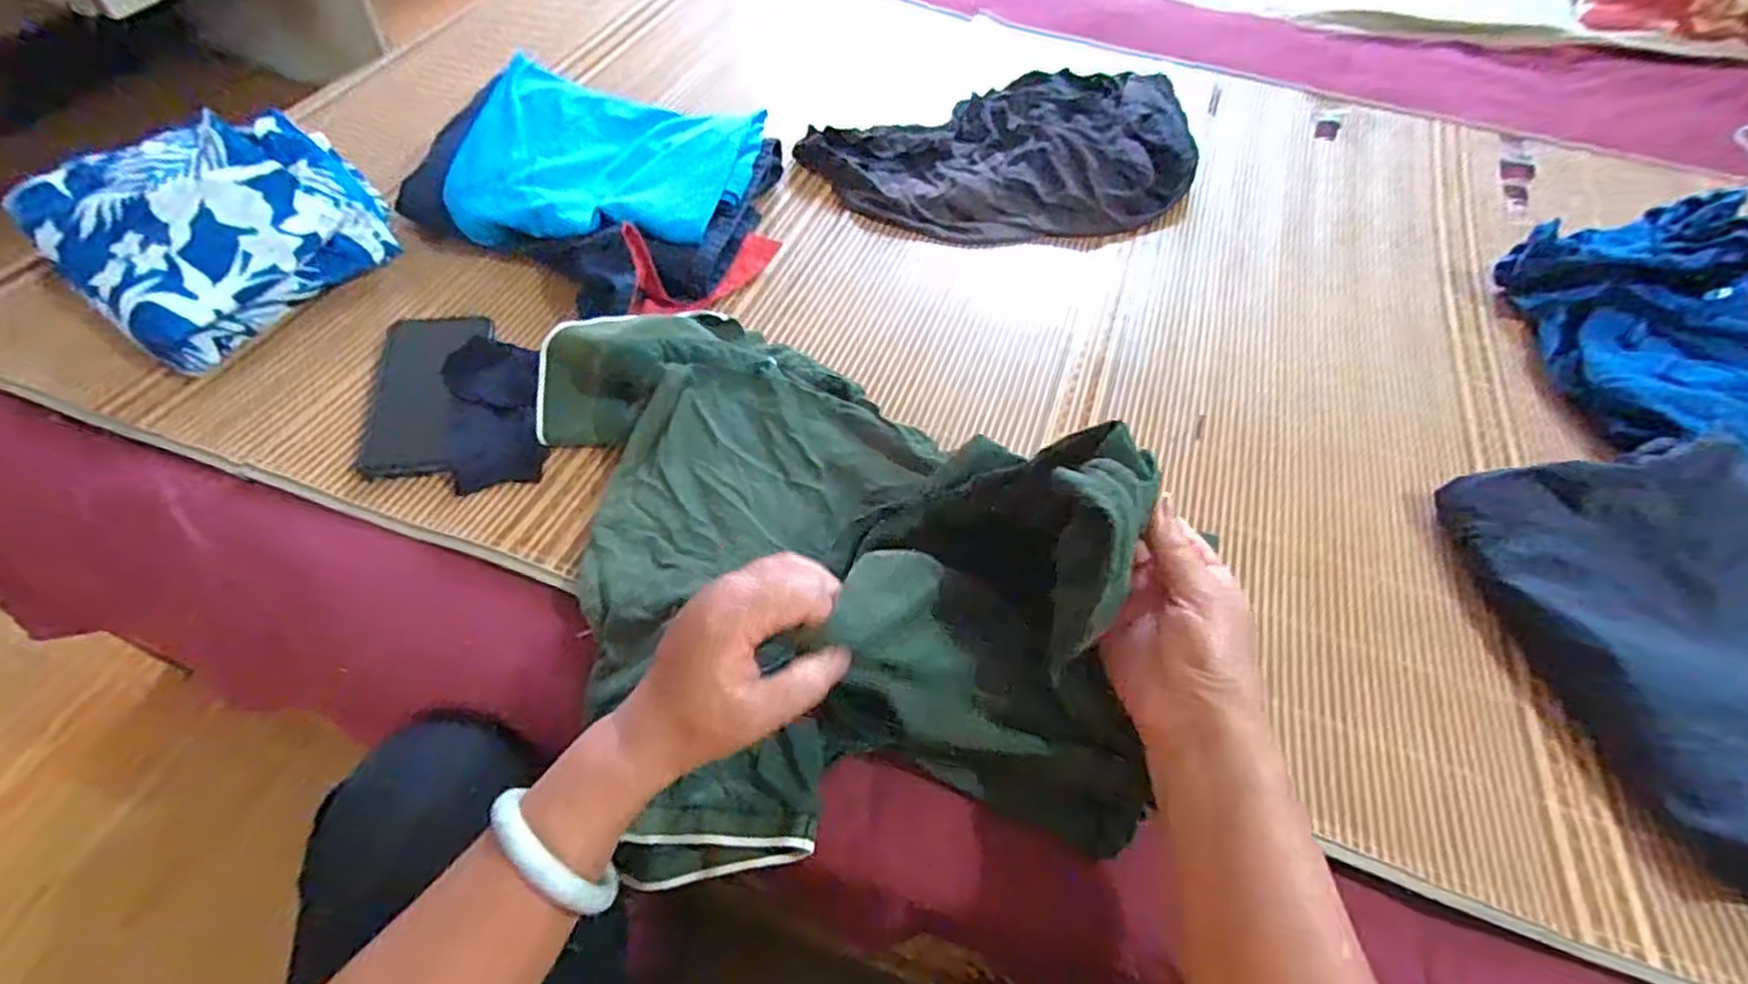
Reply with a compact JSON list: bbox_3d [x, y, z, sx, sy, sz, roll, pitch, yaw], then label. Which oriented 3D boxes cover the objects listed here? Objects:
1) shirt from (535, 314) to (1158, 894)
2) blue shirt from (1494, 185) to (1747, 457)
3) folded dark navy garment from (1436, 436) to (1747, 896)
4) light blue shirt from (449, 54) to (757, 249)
[{"bbox_3d":[-0.033,0.010,0.451,0.299,0.152,0.433,-16,58,-15],"label":"shirt"},{"bbox_3d":[0.772,-0.119,0.641,0.256,0.097,0.386,-9,56,-11],"label":"blue shirt"},{"bbox_3d":[0.577,0.088,0.501,0.248,0.070,0.297,-13,52,-6],"label":"folded dark navy garment"},{"bbox_3d":[-0.243,-0.314,0.686,0.251,0.044,0.234,6,55,-1],"label":"light blue shirt"}]

